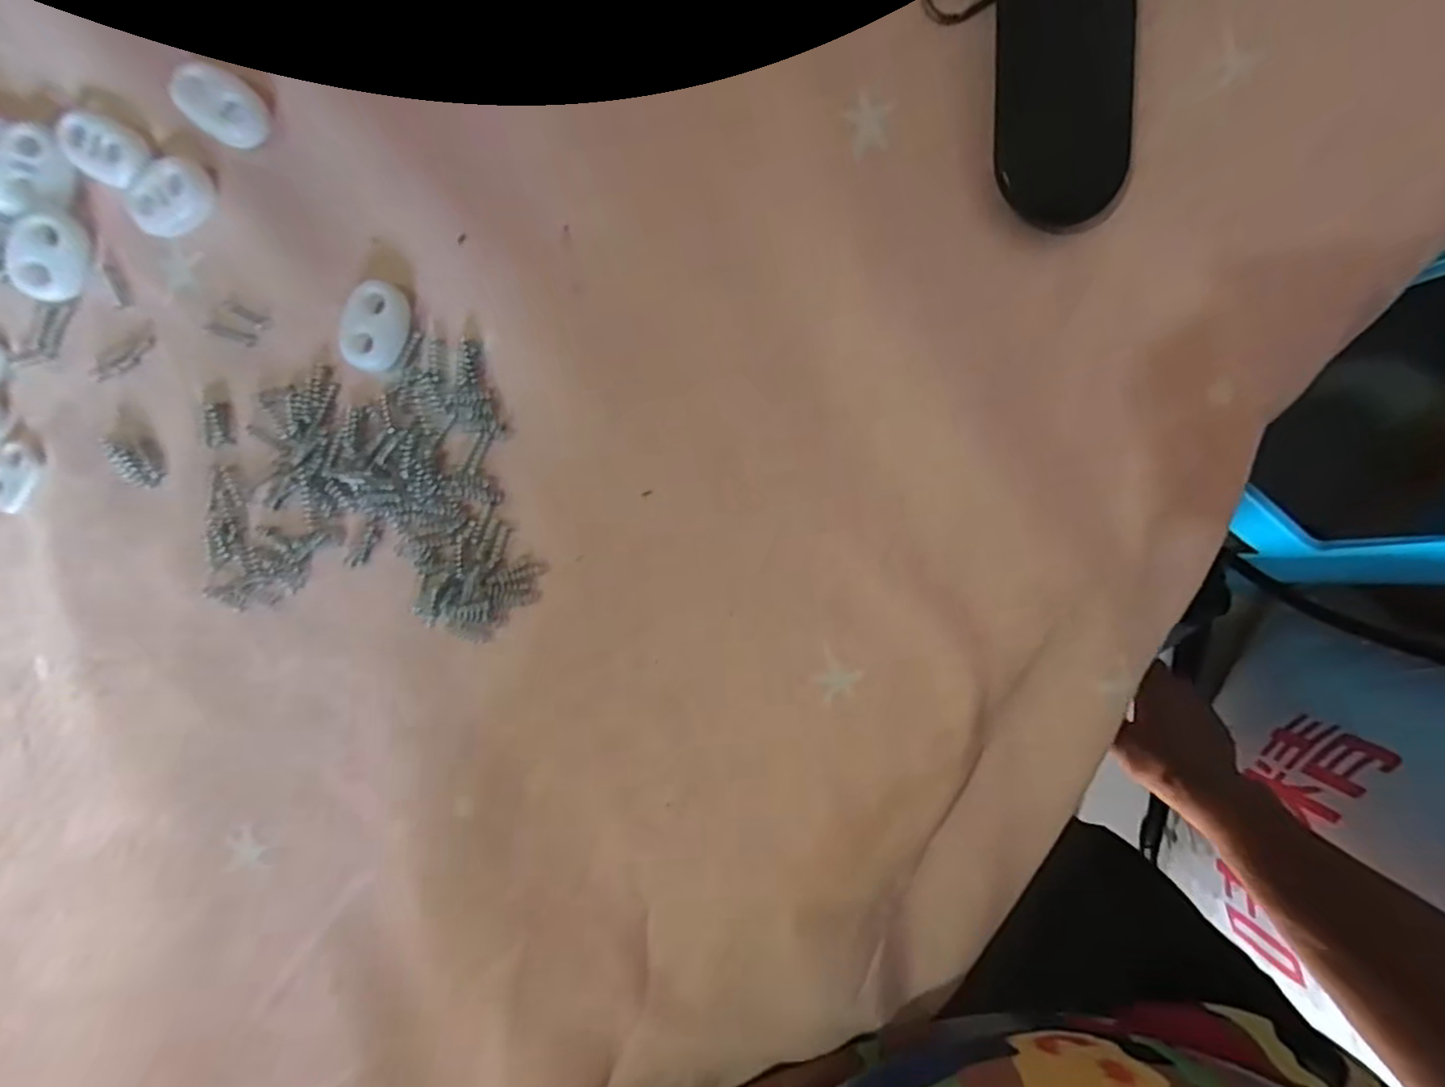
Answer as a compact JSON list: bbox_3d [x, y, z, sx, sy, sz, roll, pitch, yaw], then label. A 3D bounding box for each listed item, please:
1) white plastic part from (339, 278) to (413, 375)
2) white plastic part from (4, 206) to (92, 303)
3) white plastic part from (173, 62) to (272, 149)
[{"bbox_3d":[-0.088,-0.055,0.160,0.013,0.008,0.022,21,93,-1],"label":"white plastic part"},{"bbox_3d":[-0.174,-0.074,0.163,0.015,0.007,0.022,8,93,0],"label":"white plastic part"},{"bbox_3d":[-0.124,-0.109,0.157,0.020,0.008,0.015,38,93,-2],"label":"white plastic part"}]

